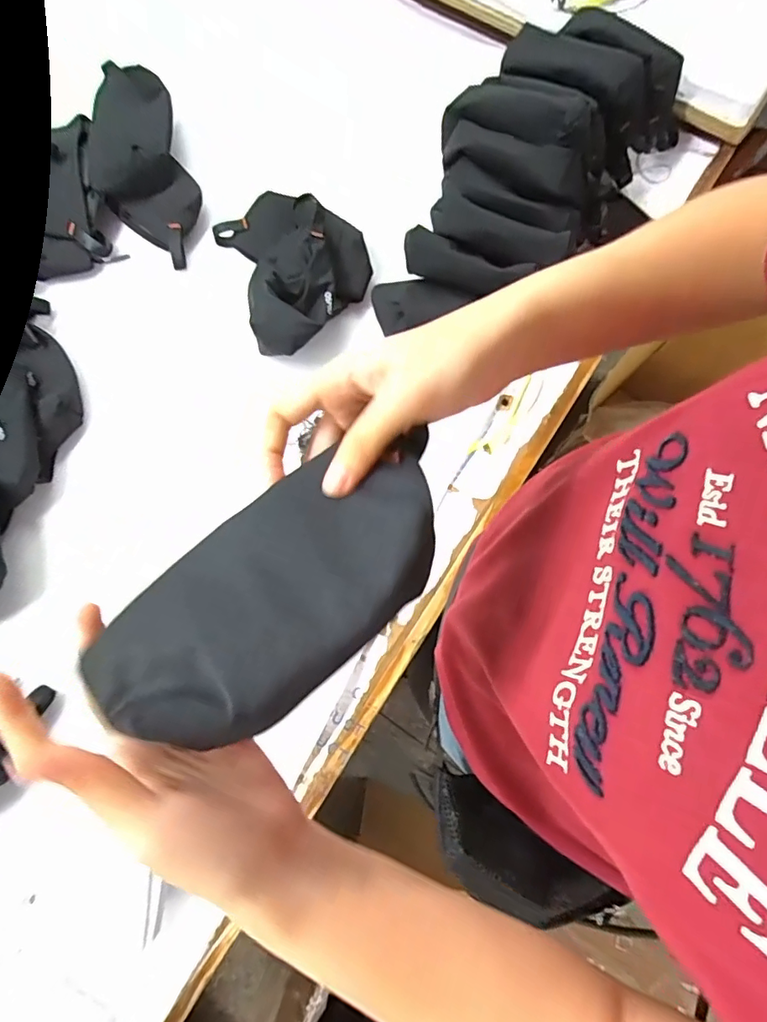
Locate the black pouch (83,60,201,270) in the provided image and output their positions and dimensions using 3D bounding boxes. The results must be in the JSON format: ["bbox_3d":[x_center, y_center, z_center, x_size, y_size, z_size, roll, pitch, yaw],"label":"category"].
[{"bbox_3d":[-0.314,-0.450,0.639,0.124,0.090,0.262,-19,79,-3],"label":"black pouch"}]

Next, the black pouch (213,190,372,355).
[{"bbox_3d":[-0.102,-0.293,0.616,0.169,0.074,0.216,-18,79,-3],"label":"black pouch"}]

